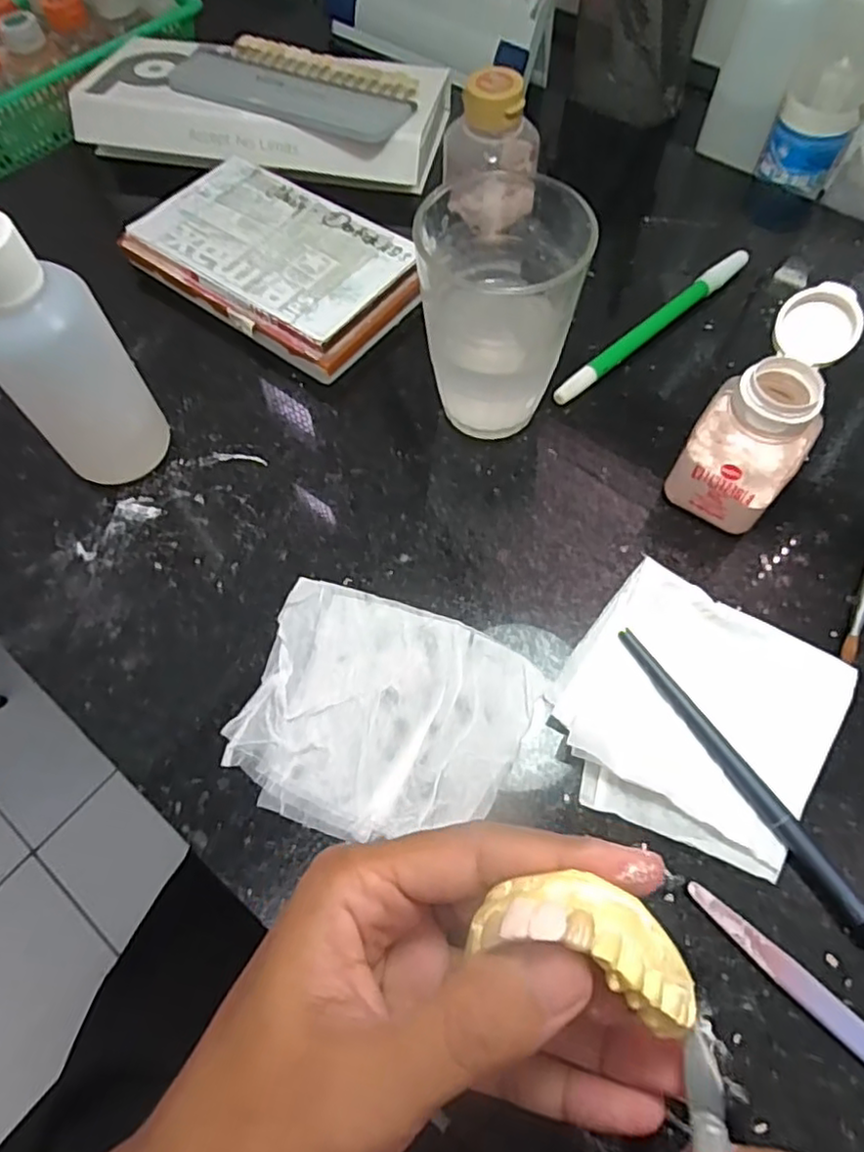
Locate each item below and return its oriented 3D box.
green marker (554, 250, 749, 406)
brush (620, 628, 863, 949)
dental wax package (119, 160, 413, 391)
[{"bbox_3d":[0.115,-0.130,0.332,0.144,0.008,0.010,-40,69,-17],"label":"green marker"},{"bbox_3d":[0.123,0.086,0.225,0.010,0.006,0.165,-29,66,-12],"label":"brush"},{"bbox_3d":[-0.079,-0.167,0.348,0.154,0.024,0.091,35,69,17],"label":"dental wax package"}]

